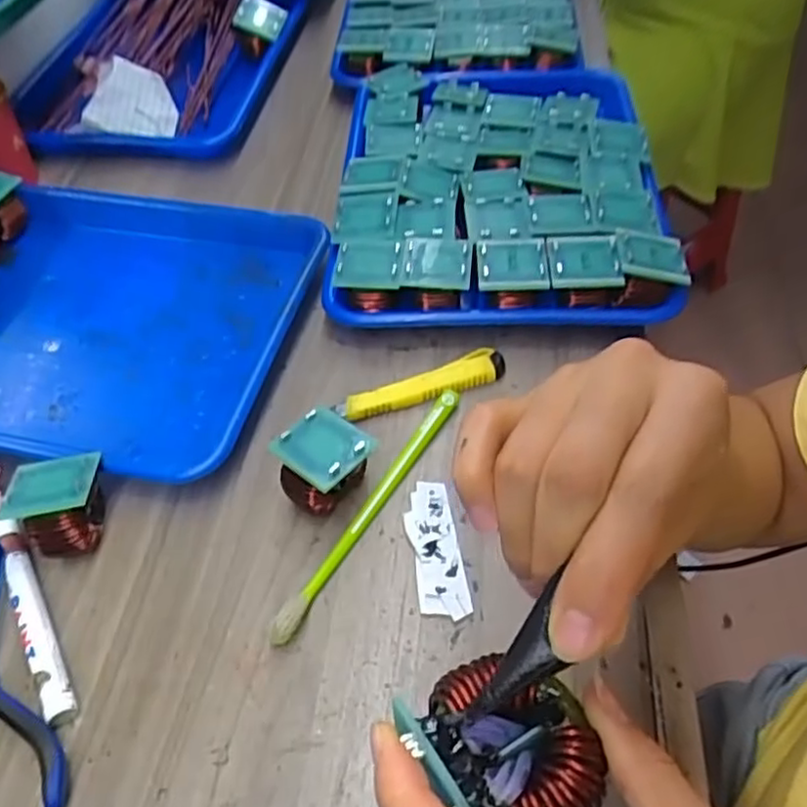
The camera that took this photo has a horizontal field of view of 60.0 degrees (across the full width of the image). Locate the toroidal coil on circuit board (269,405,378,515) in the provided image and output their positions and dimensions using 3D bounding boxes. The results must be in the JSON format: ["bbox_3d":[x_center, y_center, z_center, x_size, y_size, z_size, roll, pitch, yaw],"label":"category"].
[{"bbox_3d":[-0.044,0.040,0.399,0.050,0.048,0.049,33,60,26],"label":"toroidal coil on circuit board"}]

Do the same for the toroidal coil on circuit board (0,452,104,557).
[{"bbox_3d":[-0.197,0.058,0.393,0.055,0.043,0.052,-8,51,-3],"label":"toroidal coil on circuit board"}]

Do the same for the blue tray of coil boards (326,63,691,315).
[{"bbox_3d":[0.075,-0.188,0.565,0.240,0.048,0.337,0,51,4],"label":"blue tray of coil boards"}]

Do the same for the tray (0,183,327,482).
[{"bbox_3d":[-0.215,-0.063,0.503,0.277,0.030,0.245,11,53,12],"label":"tray"}]

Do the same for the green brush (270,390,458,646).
[{"bbox_3d":[-0.016,0.059,0.404,0.012,0.014,0.184,24,56,21],"label":"green brush"}]

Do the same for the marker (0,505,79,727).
[{"bbox_3d":[-0.200,0.109,0.376,0.015,0.011,0.130,-28,55,-18],"label":"marker"}]

